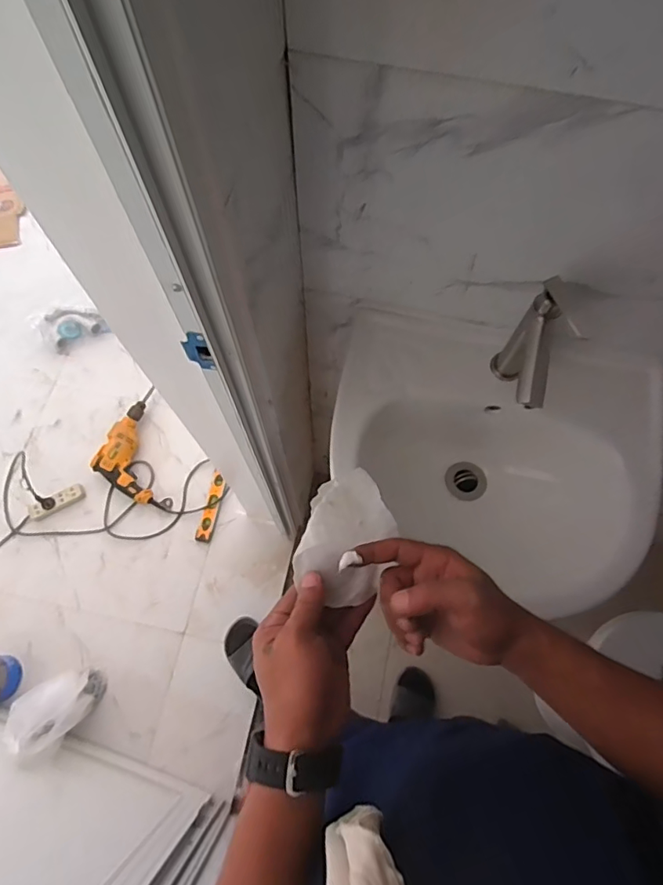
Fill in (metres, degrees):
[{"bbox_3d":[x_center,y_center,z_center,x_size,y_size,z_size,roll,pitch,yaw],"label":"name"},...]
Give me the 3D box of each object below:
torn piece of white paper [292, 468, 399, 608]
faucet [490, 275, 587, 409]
[{"bbox_3d":[0.021,0.075,0.443,0.083,0.059,0.117,14,69,8],"label":"torn piece of white paper"},{"bbox_3d":[0.216,-0.082,0.572,0.040,0.172,0.129,7,71,1],"label":"faucet"}]

